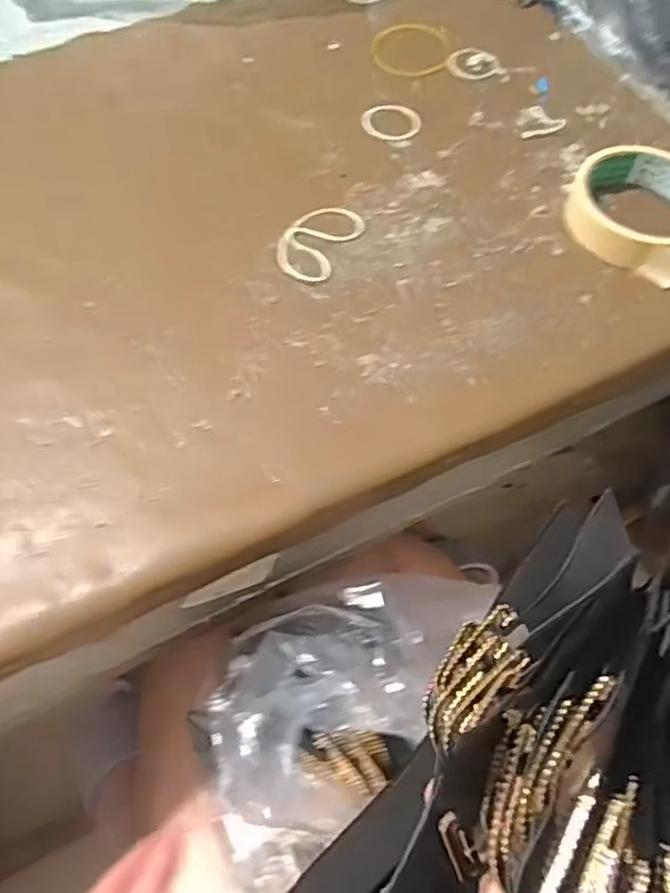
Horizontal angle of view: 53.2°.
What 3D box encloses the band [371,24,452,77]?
[{"bbox_3d":[0.064,-0.334,0.557,0.066,0.005,0.078,9,60,3],"label":"band"}]

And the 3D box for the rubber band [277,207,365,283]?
[{"bbox_3d":[-0.011,-0.138,0.442,0.043,0.004,0.071,27,63,13],"label":"rubber band"}]

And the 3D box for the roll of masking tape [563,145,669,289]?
[{"bbox_3d":[0.206,-0.161,0.448,0.091,0.028,0.090,1,60,-2],"label":"roll of masking tape"}]

